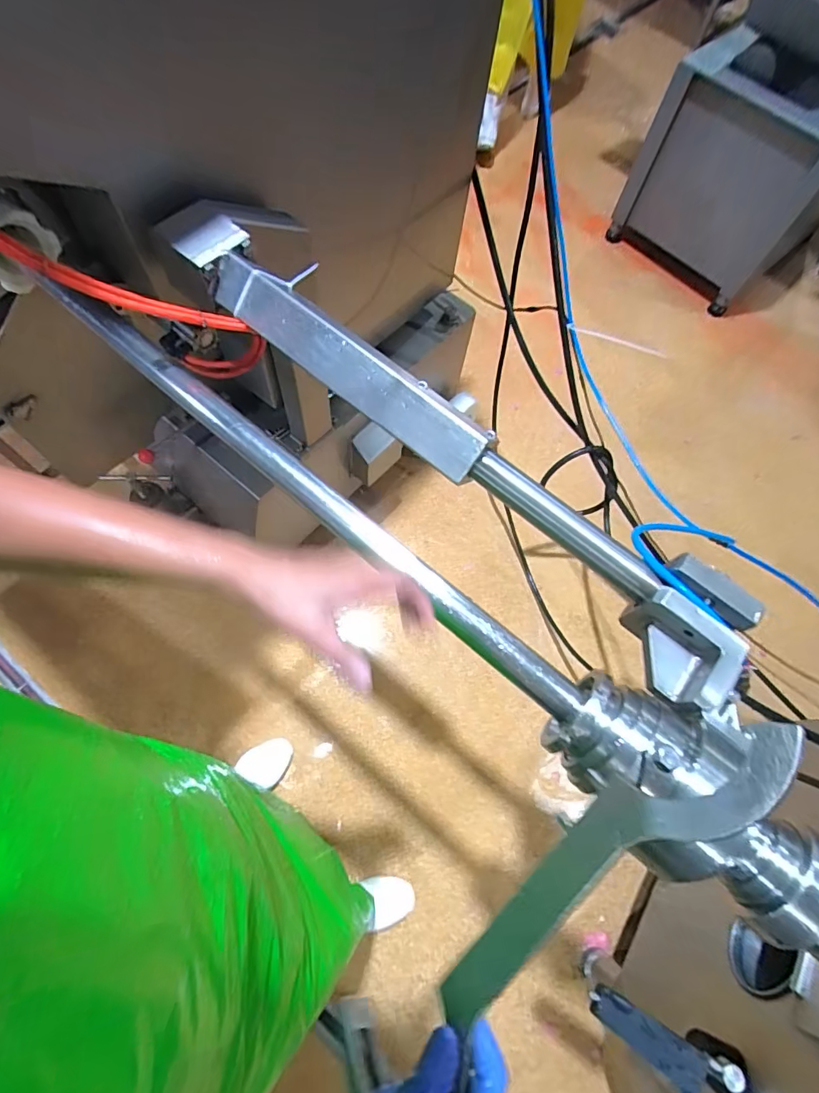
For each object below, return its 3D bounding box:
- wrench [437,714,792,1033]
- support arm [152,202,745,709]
[{"bbox_3d":[0.104,0.188,0.282,0.264,0.008,0.047,-51,38,16],"label":"wrench"},{"bbox_3d":[0.025,-0.156,0.556,0.792,0.074,0.154,43,71,12],"label":"support arm"}]

